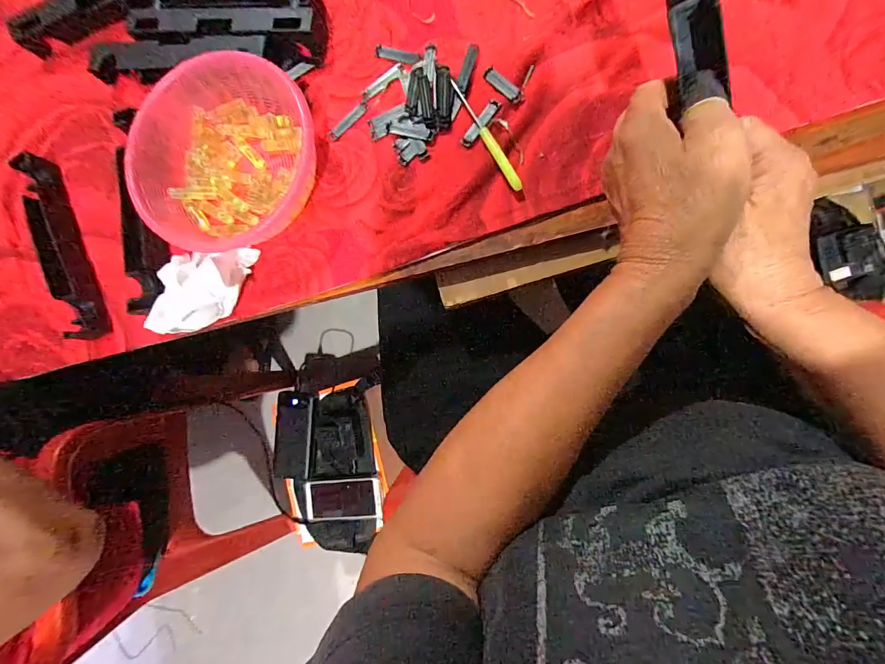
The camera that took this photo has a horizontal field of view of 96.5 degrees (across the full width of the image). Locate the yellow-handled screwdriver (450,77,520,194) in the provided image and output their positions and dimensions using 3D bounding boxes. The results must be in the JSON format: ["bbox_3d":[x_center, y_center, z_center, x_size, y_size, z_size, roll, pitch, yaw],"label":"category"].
[{"bbox_3d":[0.037,-0.170,0.338,0.009,0.014,0.117,-28,82,7],"label":"yellow-handled screwdriver"}]

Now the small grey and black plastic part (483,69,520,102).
[{"bbox_3d":[0.052,-0.216,0.344,0.011,0.004,0.041,-44,80,4],"label":"small grey and black plastic part"}]

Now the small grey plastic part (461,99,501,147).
[{"bbox_3d":[0.034,-0.182,0.343,0.010,0.004,0.046,41,93,10],"label":"small grey plastic part"}]

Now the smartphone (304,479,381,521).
[{"bbox_3d":[-0.177,0.302,0.711,0.134,0.014,0.068,-6,85,9],"label":"smartphone"}]

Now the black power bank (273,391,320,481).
[{"bbox_3d":[-0.271,0.191,0.719,0.078,0.013,0.161,6,87,10],"label":"black power bank"}]

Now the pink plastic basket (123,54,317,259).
[{"bbox_3d":[-0.189,-0.162,0.352,0.162,0.041,0.180,-1,86,9],"label":"pink plastic basket"}]

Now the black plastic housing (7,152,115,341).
[{"bbox_3d":[-0.381,-0.088,0.389,0.034,0.025,0.191,-22,83,7],"label":"black plastic housing"}]

